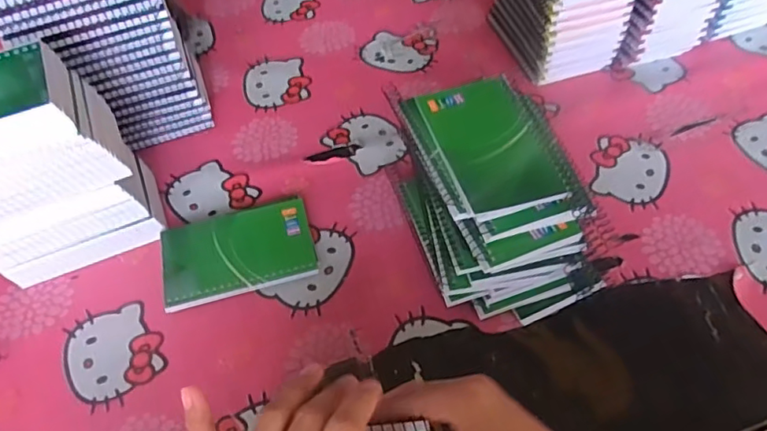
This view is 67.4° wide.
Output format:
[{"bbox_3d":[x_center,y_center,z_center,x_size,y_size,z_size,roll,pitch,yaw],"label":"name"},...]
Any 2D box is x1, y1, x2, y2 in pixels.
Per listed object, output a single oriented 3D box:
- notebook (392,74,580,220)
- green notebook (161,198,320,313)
[{"bbox_3d":[0.080,-0.057,0.445,0.103,0.015,0.130,-19,55,-10],"label":"notebook"},{"bbox_3d":[-0.127,0.031,0.505,0.128,0.013,0.082,-14,54,-7],"label":"green notebook"}]

